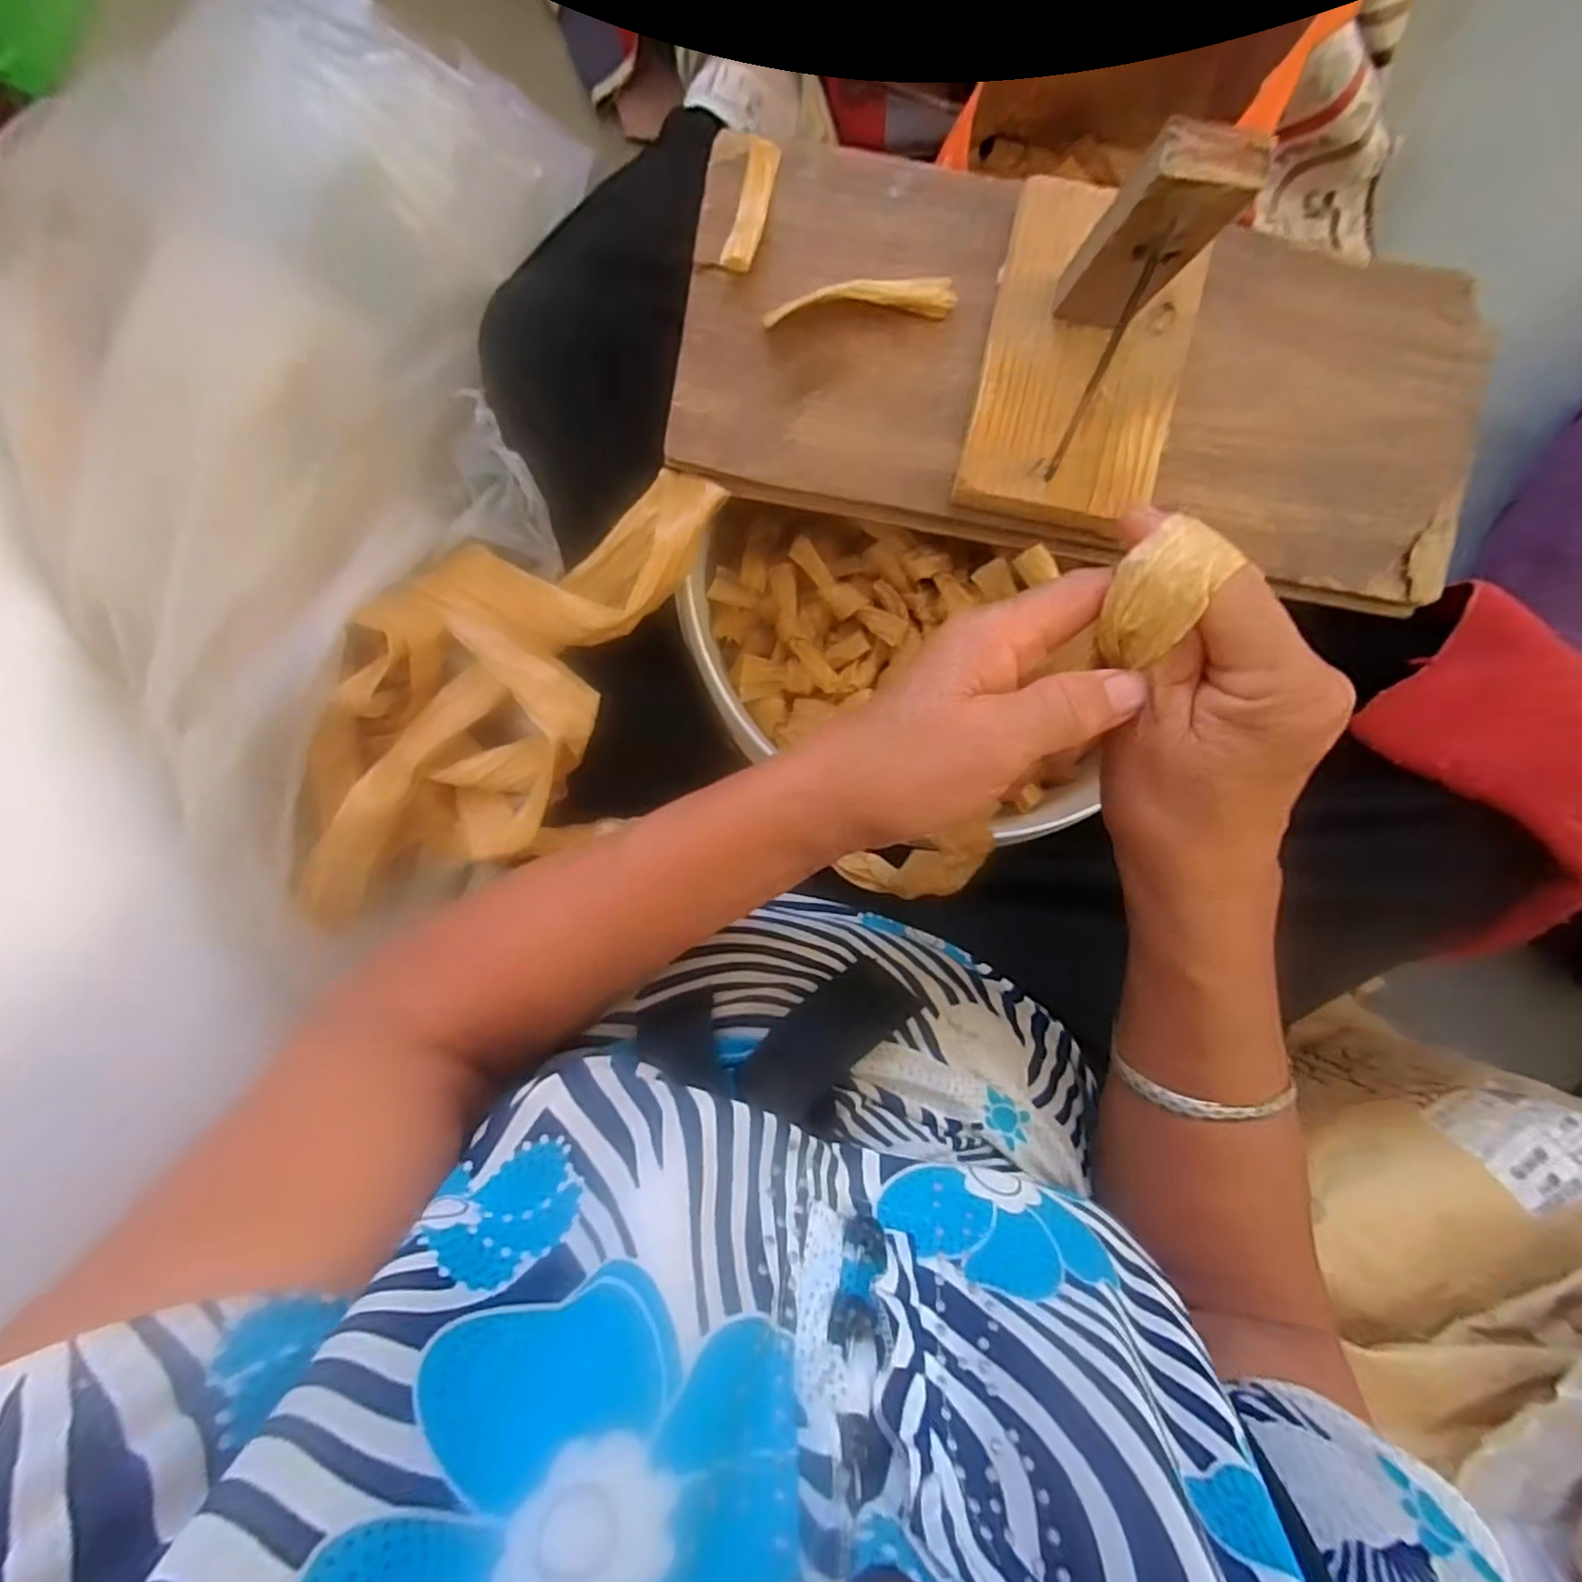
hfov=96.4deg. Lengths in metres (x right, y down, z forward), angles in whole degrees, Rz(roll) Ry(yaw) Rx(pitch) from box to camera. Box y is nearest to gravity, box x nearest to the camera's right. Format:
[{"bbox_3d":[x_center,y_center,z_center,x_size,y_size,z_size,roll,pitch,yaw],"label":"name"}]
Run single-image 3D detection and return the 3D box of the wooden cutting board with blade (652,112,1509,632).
[{"bbox_3d":[0.140,-0.193,0.286,0.378,0.127,0.160,10,95,-2],"label":"wooden cutting board with blade"}]

